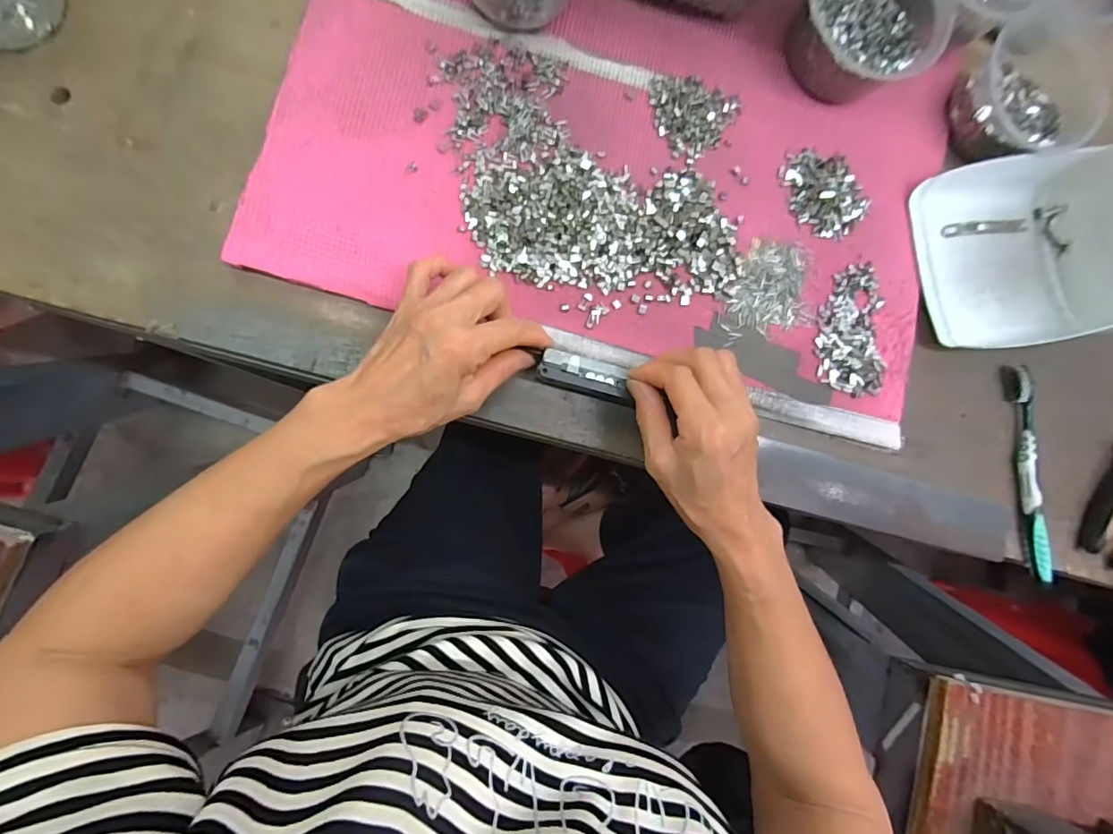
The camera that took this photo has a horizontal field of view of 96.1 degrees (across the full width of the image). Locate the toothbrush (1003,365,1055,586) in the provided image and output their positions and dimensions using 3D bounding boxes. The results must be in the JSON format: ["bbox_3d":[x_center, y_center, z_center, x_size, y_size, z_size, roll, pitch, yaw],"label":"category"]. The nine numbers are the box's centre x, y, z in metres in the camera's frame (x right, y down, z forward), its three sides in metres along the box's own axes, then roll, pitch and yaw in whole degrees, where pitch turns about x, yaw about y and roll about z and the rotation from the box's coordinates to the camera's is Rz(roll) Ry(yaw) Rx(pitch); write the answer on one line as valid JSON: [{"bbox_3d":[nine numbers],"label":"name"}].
[{"bbox_3d":[0.410,0.048,0.433,0.016,0.020,0.184,-5,88,-9],"label":"toothbrush"}]

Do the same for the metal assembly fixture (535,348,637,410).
[{"bbox_3d":[0.023,-0.029,0.358,0.070,0.010,0.025,18,85,-5],"label":"metal assembly fixture"}]

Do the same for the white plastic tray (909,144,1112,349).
[{"bbox_3d":[0.390,-0.138,0.397,0.156,0.077,0.153,-10,88,-9],"label":"white plastic tray"}]

